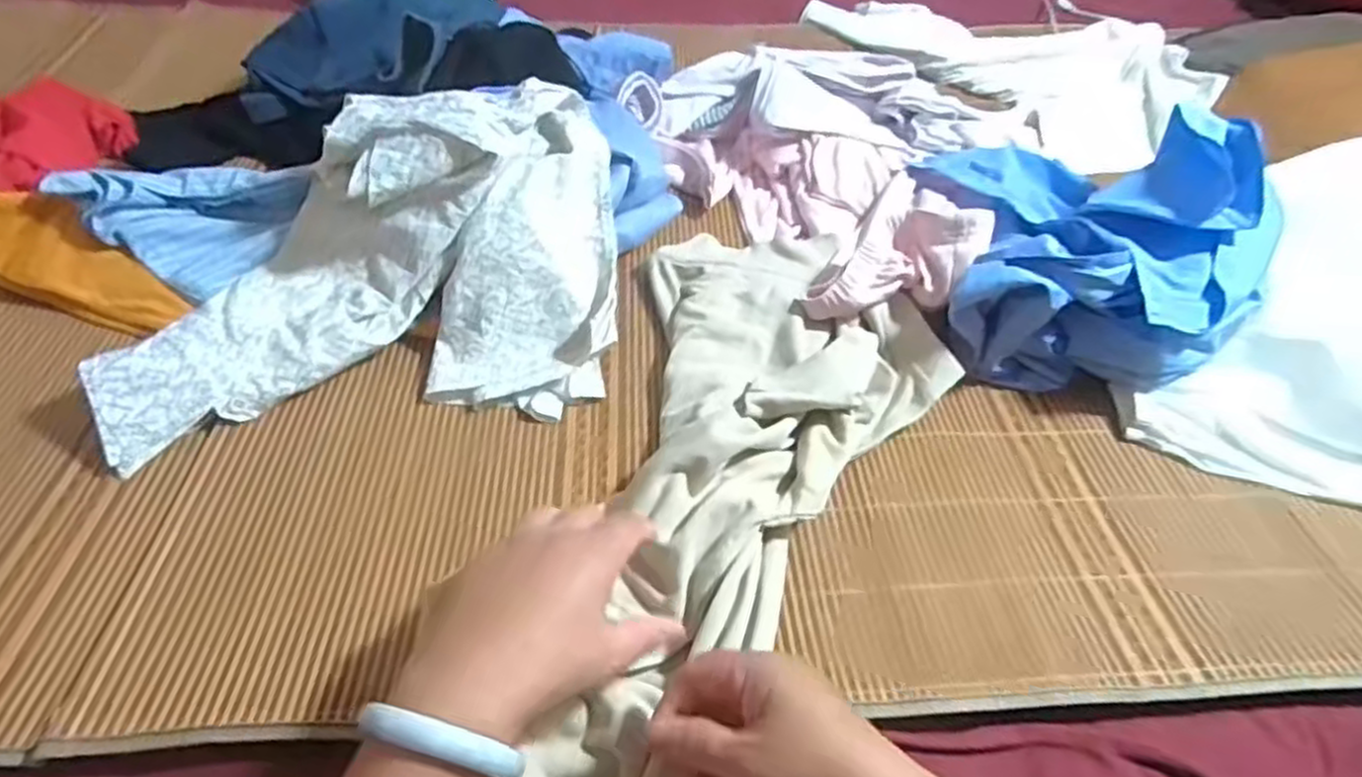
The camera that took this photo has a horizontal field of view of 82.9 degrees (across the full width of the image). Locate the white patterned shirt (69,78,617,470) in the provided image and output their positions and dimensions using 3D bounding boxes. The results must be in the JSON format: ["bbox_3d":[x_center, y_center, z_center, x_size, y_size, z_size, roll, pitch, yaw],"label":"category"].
[{"bbox_3d":[-0.235,-0.105,0.607,0.359,0.160,0.255,-3,48,-5],"label":"white patterned shirt"}]

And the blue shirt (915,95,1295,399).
[{"bbox_3d":[0.375,-0.151,0.705,0.265,0.147,0.308,7,48,4],"label":"blue shirt"}]

